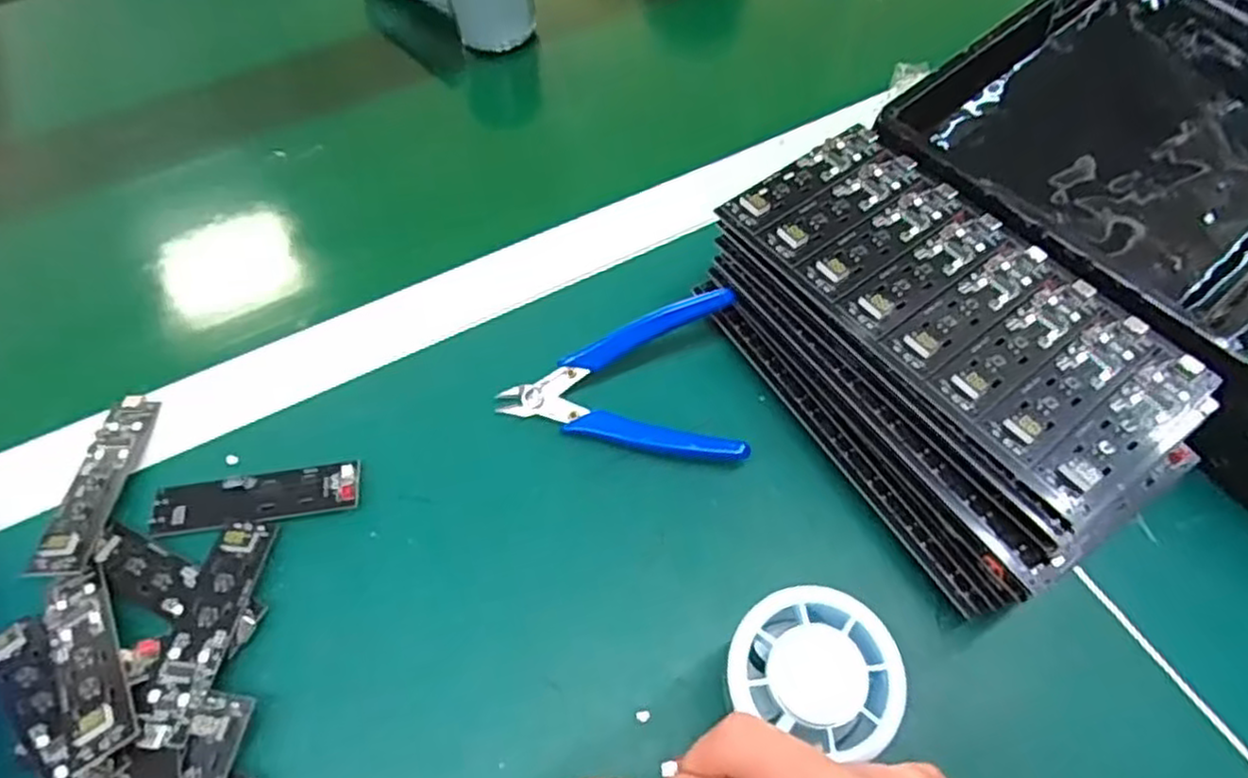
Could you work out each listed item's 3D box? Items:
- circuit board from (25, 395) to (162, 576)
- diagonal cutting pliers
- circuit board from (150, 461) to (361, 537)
[{"bbox_3d":[-0.237,0.040,0.333,0.023,0.006,0.091,6,48,-12],"label":"circuit board"},{"bbox_3d":[-0.001,-0.003,0.356,0.113,0.009,0.080,-5,73,6],"label":"diagonal cutting pliers"},{"bbox_3d":[-0.166,0.049,0.332,0.091,0.007,0.025,-7,59,-5],"label":"circuit board"}]

